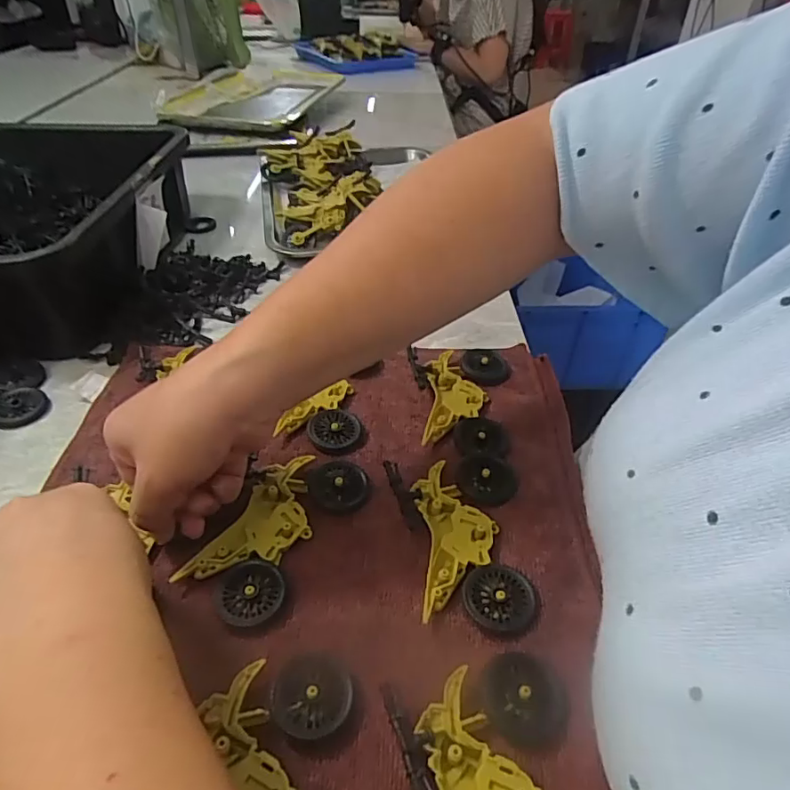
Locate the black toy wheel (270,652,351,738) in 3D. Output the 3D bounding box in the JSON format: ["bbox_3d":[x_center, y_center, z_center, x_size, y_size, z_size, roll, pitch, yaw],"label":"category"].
[{"bbox_3d":[-0.038,0.136,0.248,0.035,0.009,0.037,1,40,0],"label":"black toy wheel"}]

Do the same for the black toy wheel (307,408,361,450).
[{"bbox_3d":[-0.043,0.024,0.383,0.037,0.005,0.032,-7,52,-19],"label":"black toy wheel"}]

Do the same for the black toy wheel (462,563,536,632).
[{"bbox_3d":[0.054,0.106,0.286,0.036,0.008,0.035,1,40,0],"label":"black toy wheel"}]

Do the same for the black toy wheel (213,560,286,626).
[{"bbox_3d":[-0.077,0.103,0.287,0.038,0.007,0.034,32,49,32],"label":"black toy wheel"}]

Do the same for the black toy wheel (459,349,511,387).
[{"bbox_3d":[0.072,-0.024,0.440,0.038,0.008,0.043,-1,40,-2],"label":"black toy wheel"}]

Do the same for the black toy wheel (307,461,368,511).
[{"bbox_3d":[-0.036,0.056,0.342,0.036,0.006,0.034,1,40,0],"label":"black toy wheel"}]

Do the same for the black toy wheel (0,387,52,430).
[{"bbox_3d":[-0.281,0.008,0.404,0.038,0.008,0.039,-15,43,-18],"label":"black toy wheel"}]

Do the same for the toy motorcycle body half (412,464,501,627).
[{"bbox_3d":[0.035,0.080,0.316,0.045,0.009,0.098,-2,40,-3],"label":"toy motorcycle body half"}]

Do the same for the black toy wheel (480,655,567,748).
[{"bbox_3d":[0.059,0.137,0.247,0.037,0.013,0.037,1,40,0],"label":"black toy wheel"}]

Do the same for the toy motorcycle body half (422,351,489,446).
[{"bbox_3d":[0.045,-0.001,0.409,0.046,0.008,0.098,2,40,2],"label":"toy motorcycle body half"}]

